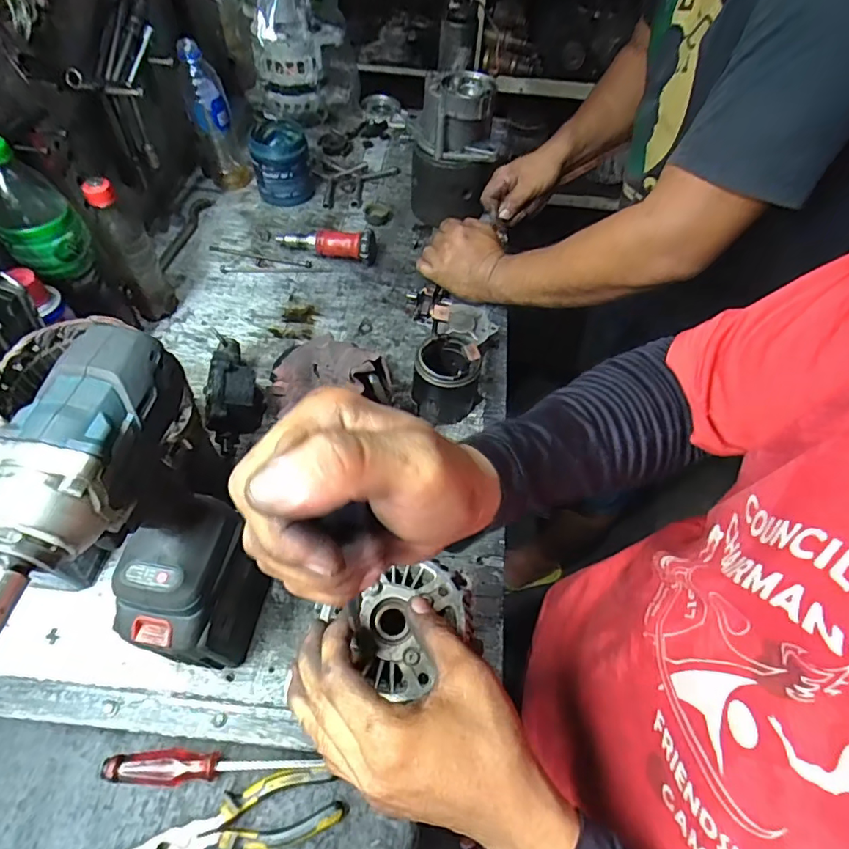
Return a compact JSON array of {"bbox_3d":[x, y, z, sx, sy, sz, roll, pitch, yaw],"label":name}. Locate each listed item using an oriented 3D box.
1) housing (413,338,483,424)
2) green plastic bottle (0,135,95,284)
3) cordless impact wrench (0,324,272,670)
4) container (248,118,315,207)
[{"bbox_3d":[0.029,-0.053,0.634,0.072,0.089,0.072,2,56,-2],"label":"housing"},{"bbox_3d":[-0.401,-0.218,0.527,0.074,0.140,0.064,-33,64,-23],"label":"green plastic bottle"},{"bbox_3d":[-0.185,0.103,0.335,0.070,0.264,0.197,12,56,5],"label":"cordless impact wrench"},{"bbox_3d":[-0.238,-0.436,0.864,0.094,0.097,0.102,-11,57,-10],"label":"container"}]

